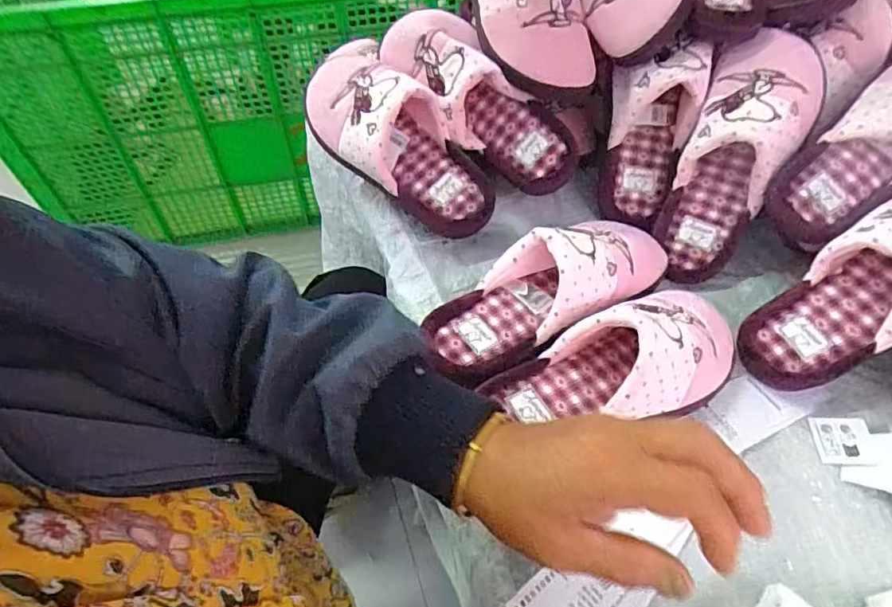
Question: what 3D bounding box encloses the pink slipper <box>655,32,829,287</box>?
[{"bbox_3d":[0.268,-0.136,0.523,0.097,0.242,0.075,23,12,16],"label":"pink slipper"}]

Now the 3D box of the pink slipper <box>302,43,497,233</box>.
[{"bbox_3d":[-0.048,-0.167,0.567,0.242,0.084,0.096,47,63,4],"label":"pink slipper"}]

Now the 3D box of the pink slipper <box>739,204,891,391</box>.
[{"bbox_3d":[0.351,-0.019,0.455,0.243,0.074,0.094,-43,56,16],"label":"pink slipper"}]

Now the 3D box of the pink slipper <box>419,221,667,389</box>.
[{"bbox_3d":[0.087,-0.014,0.487,0.226,0.075,0.083,-27,58,-19],"label":"pink slipper"}]

